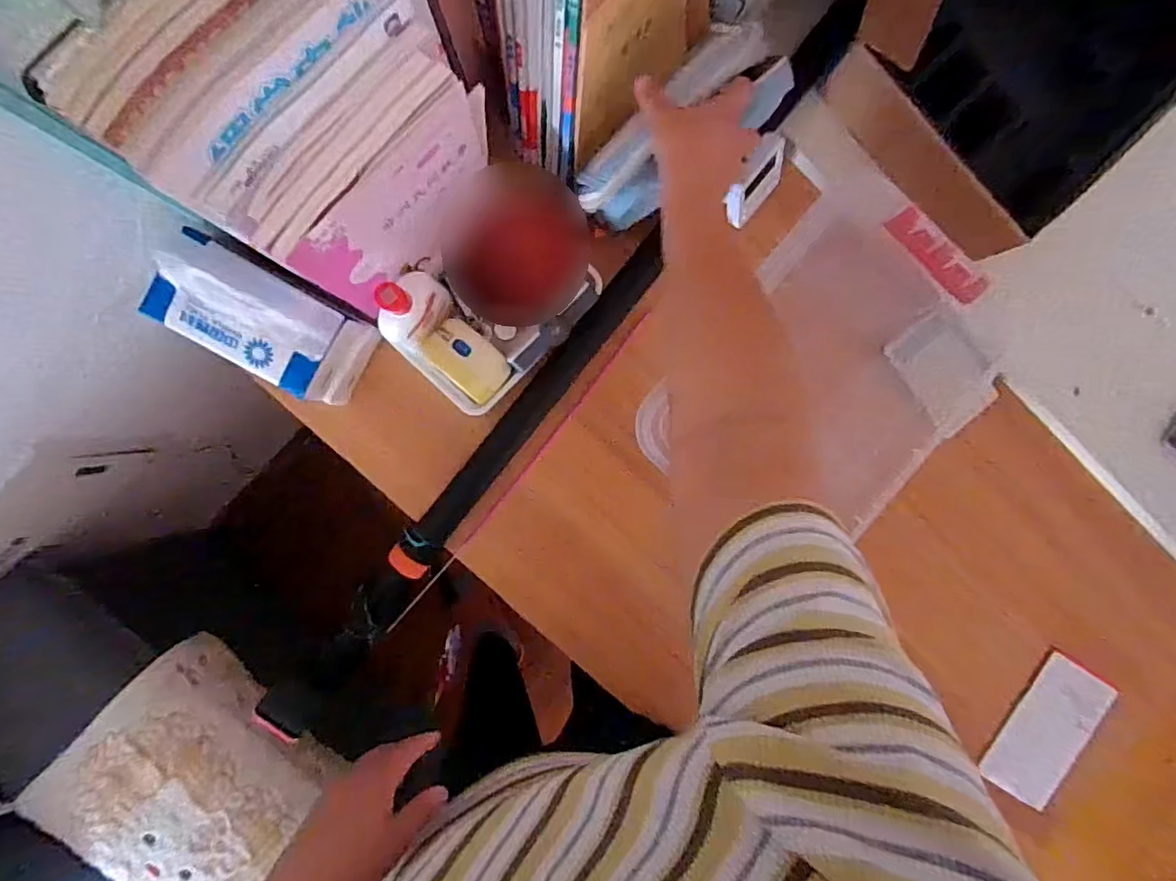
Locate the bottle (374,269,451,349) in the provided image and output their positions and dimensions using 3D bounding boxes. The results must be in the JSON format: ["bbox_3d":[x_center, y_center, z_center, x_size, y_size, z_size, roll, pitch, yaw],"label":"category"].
[{"bbox_3d":[-0.160,-0.122,0.529,0.038,0.120,0.072,32,90,-5],"label":"bottle"}]

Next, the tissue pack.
[{"bbox_3d":[-0.304,-0.112,0.547,0.167,0.118,0.090,31,90,-5],"label":"tissue pack"}]

